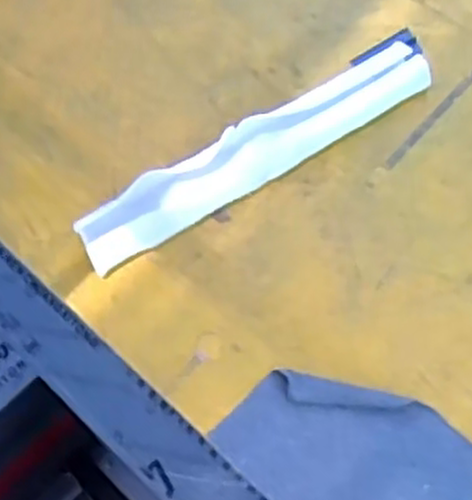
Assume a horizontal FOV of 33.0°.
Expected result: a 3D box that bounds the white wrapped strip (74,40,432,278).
[{"bbox_3d":[0.048,-0.204,1.611,0.801,0.067,0.129,-30,65,-10],"label":"white wrapped strip"}]

